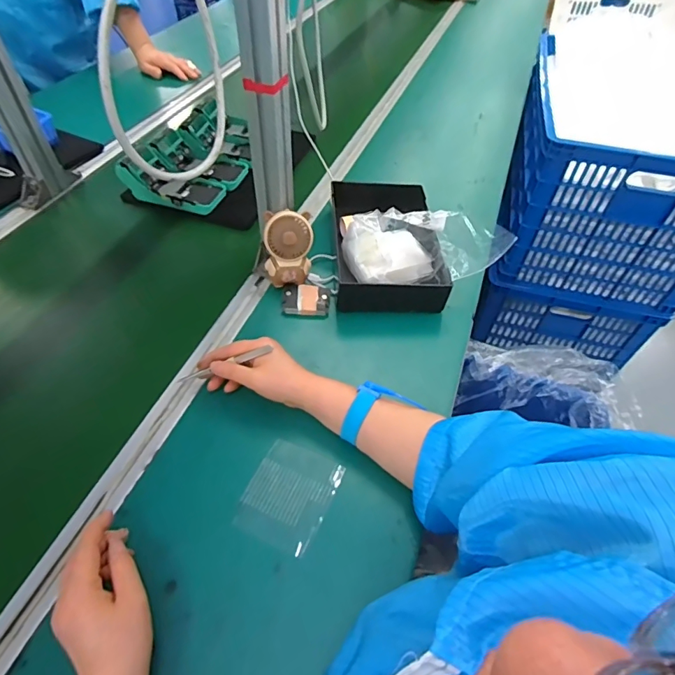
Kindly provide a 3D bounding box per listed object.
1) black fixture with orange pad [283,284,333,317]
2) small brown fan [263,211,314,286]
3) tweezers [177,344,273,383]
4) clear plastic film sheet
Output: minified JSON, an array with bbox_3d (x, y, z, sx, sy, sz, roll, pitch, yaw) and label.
[{"bbox_3d":[-0.047,-0.055,0.661,0.070,0.020,0.053,0,48,4],"label":"black fixture with orange pad"},{"bbox_3d":[-0.070,-0.129,0.648,0.068,0.093,0.059,-6,48,-2],"label":"small brown fan"},{"bbox_3d":[-0.137,0.035,0.540,0.130,0.016,0.012,-20,44,22],"label":"tweezers"},{"bbox_3d":[-0.051,0.168,0.484,0.085,0.005,0.102,22,55,10],"label":"clear plastic film sheet"}]

